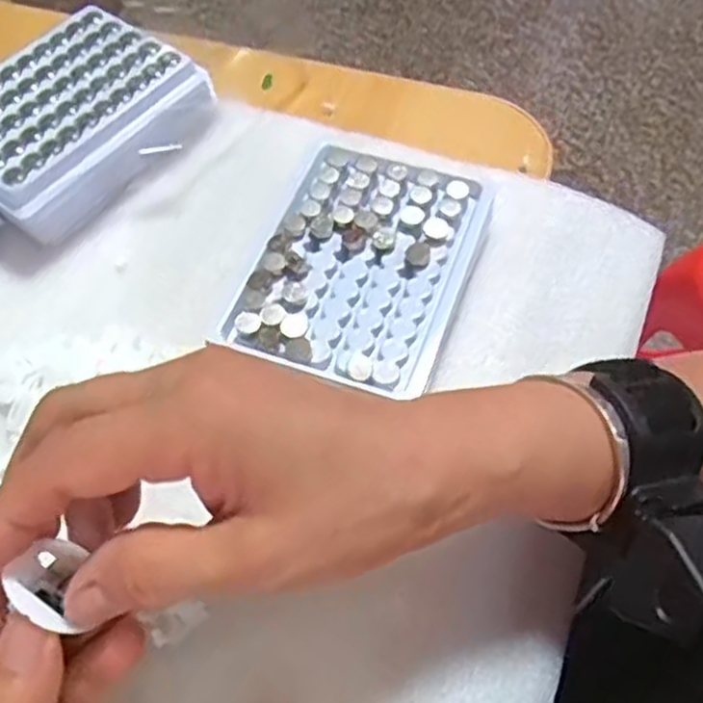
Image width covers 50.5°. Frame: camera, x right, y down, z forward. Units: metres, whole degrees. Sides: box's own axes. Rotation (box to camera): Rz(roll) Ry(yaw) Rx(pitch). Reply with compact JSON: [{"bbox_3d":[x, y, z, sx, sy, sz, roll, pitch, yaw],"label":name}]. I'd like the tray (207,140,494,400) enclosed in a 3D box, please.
[{"bbox_3d":[0.006,-0.042,0.346,0.091,0.015,0.126,17,61,12],"label":"tray"}]

